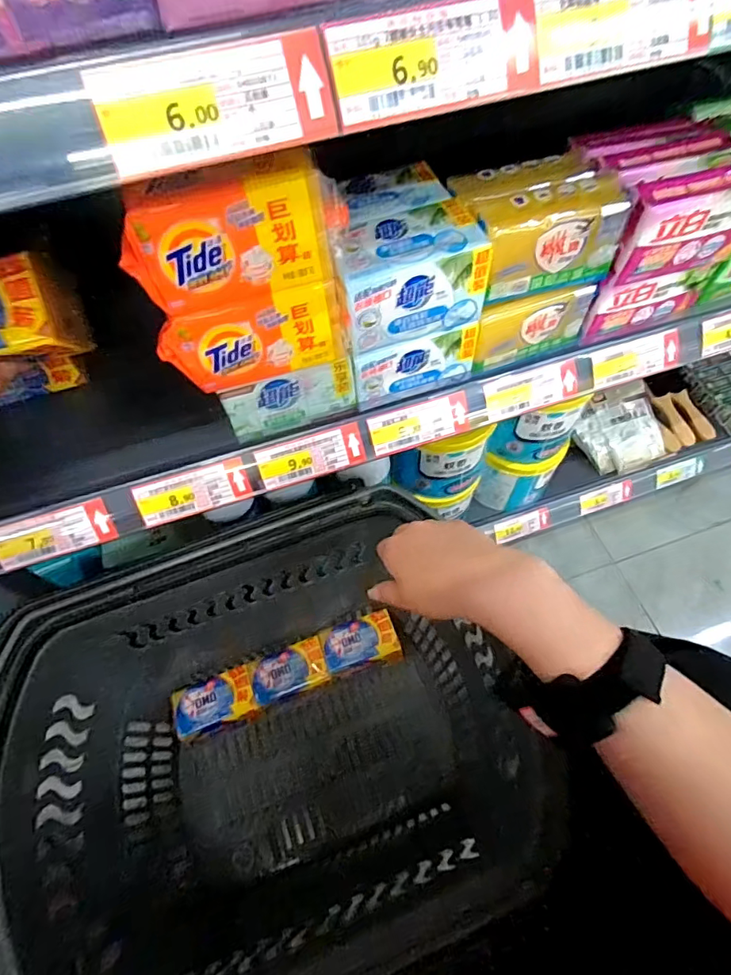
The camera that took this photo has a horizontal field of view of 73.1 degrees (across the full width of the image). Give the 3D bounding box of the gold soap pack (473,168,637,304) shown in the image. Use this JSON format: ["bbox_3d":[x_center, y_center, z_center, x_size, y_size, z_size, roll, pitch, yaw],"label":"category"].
[{"bbox_3d":[0.135,-0.189,0.375,0.112,0.066,0.048,-17,62,-7],"label":"gold soap pack"}]

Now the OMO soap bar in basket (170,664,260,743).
[{"bbox_3d":[-0.202,0.286,0.654,0.105,0.025,0.073,-18,62,-7],"label":"OMO soap bar in basket"}]

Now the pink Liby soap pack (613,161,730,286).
[{"bbox_3d":[0.246,-0.207,0.384,0.120,0.068,0.041,-15,62,-6],"label":"pink Liby soap pack"}]

